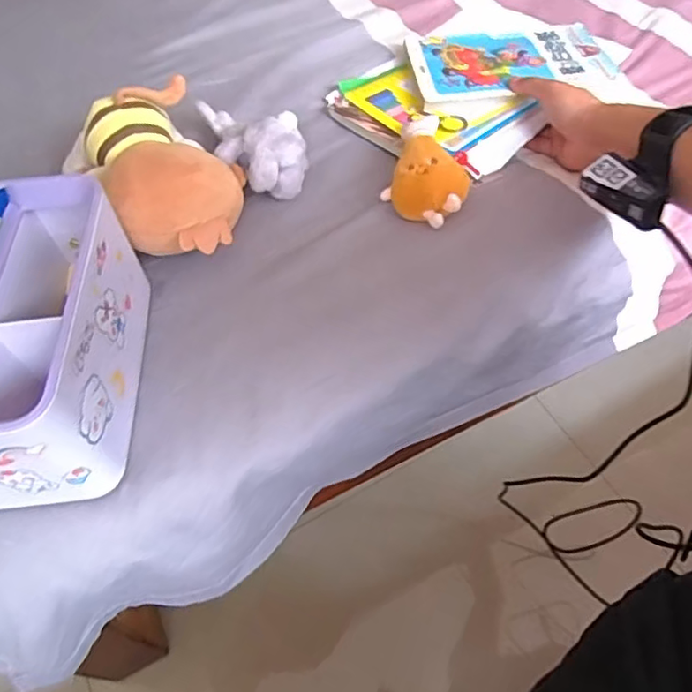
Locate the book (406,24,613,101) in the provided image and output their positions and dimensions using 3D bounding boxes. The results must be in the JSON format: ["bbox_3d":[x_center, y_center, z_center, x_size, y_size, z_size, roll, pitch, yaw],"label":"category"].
[{"bbox_3d":[0.184,-0.328,0.660,0.215,0.015,0.147,-7,56,-1],"label":"book"}]

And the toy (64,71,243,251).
[{"bbox_3d":[-0.164,-0.155,0.527,0.120,0.078,0.170,-33,60,-18],"label":"toy"}]

